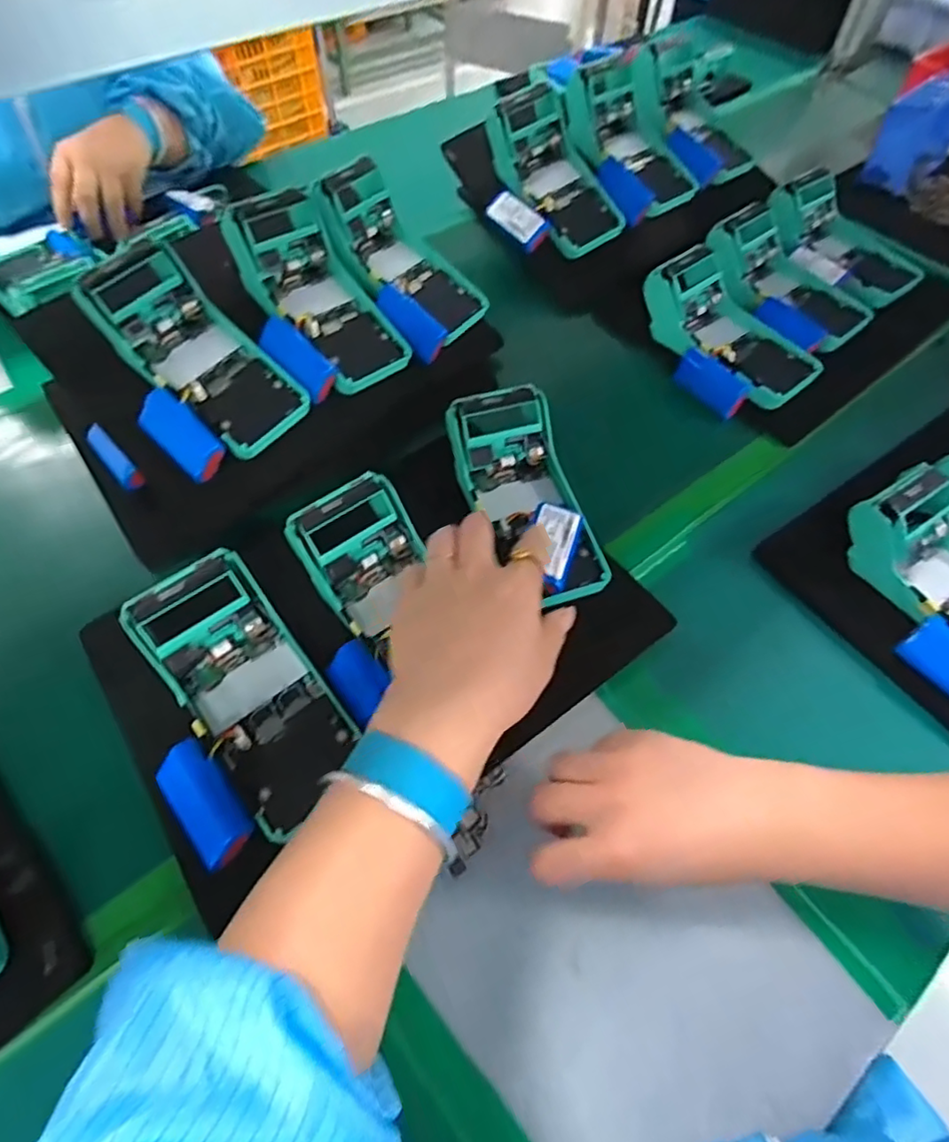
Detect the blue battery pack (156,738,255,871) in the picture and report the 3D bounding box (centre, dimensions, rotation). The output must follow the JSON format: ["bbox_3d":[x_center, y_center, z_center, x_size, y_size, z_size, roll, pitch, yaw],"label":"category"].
[{"bbox_3d":[-0.153,0.131,0.338,0.032,0.020,0.070,-35,64,-21],"label":"blue battery pack"}]

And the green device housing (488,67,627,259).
[{"bbox_3d":[0.091,-0.426,0.643,0.094,0.059,0.173,-34,97,-21],"label":"green device housing"}]

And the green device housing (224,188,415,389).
[{"bbox_3d":[-0.130,-0.232,0.507,0.080,0.052,0.168,-40,96,-23],"label":"green device housing"}]

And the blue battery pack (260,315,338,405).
[{"bbox_3d":[-0.144,-0.172,0.480,0.033,0.018,0.072,-42,90,-24],"label":"blue battery pack"}]

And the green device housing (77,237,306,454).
[{"bbox_3d":[-0.215,-0.169,0.462,0.177,0.053,0.078,45,64,-7],"label":"green device housing"}]

